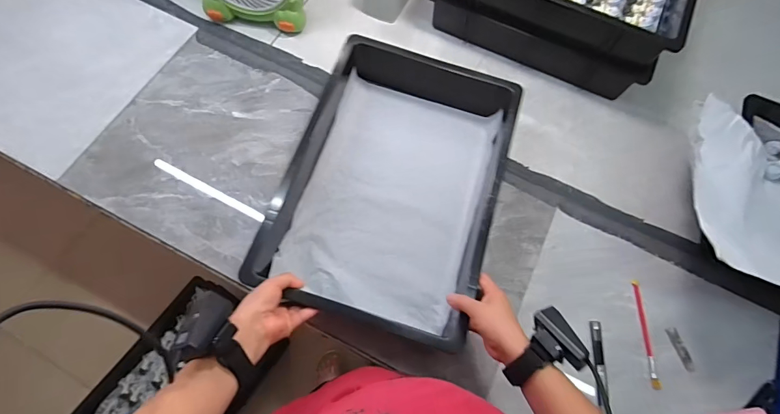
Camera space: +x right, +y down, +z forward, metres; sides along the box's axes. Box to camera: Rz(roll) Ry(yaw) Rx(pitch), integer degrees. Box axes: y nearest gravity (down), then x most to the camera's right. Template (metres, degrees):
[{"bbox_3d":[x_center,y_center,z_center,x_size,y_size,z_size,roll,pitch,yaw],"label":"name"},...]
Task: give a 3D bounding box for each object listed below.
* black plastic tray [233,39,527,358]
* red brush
[{"bbox_3d":[0.008,-0.038,0.643,0.306,0.104,0.445,16,68,3],"label":"black plastic tray"},{"bbox_3d":[0.415,0.205,0.645,0.012,0.014,0.167,2,68,-2],"label":"red brush"}]

